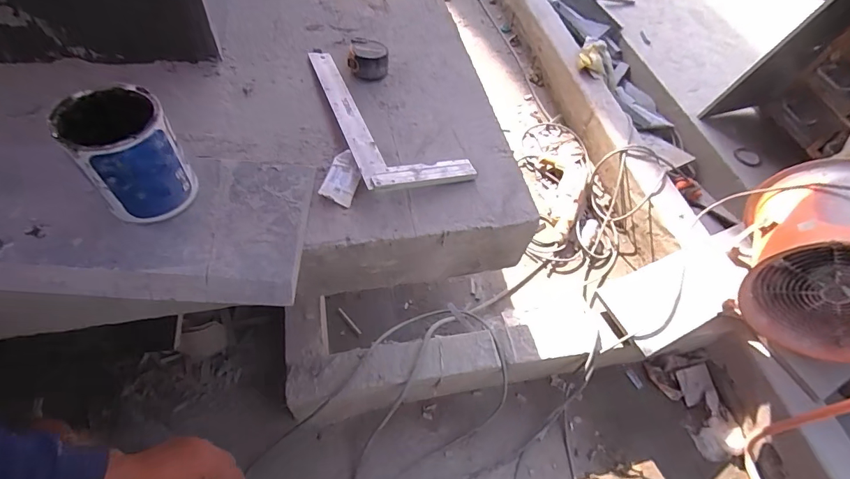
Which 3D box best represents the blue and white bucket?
[{"bbox_3d":[-0.330,-0.094,0.482,0.094,0.116,0.096,3,55,-4],"label":"blue and white bucket"}]

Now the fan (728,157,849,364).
[{"bbox_3d":[0.985,0.026,1.019,0.314,0.344,0.414,29,57,14],"label":"fan"}]

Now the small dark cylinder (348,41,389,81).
[{"bbox_3d":[-0.097,-0.310,0.737,0.068,0.040,0.067,1,55,-6],"label":"small dark cylinder"}]

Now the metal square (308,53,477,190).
[{"bbox_3d":[-0.066,-0.210,0.683,0.161,0.017,0.346,-13,55,-21],"label":"metal square"}]

